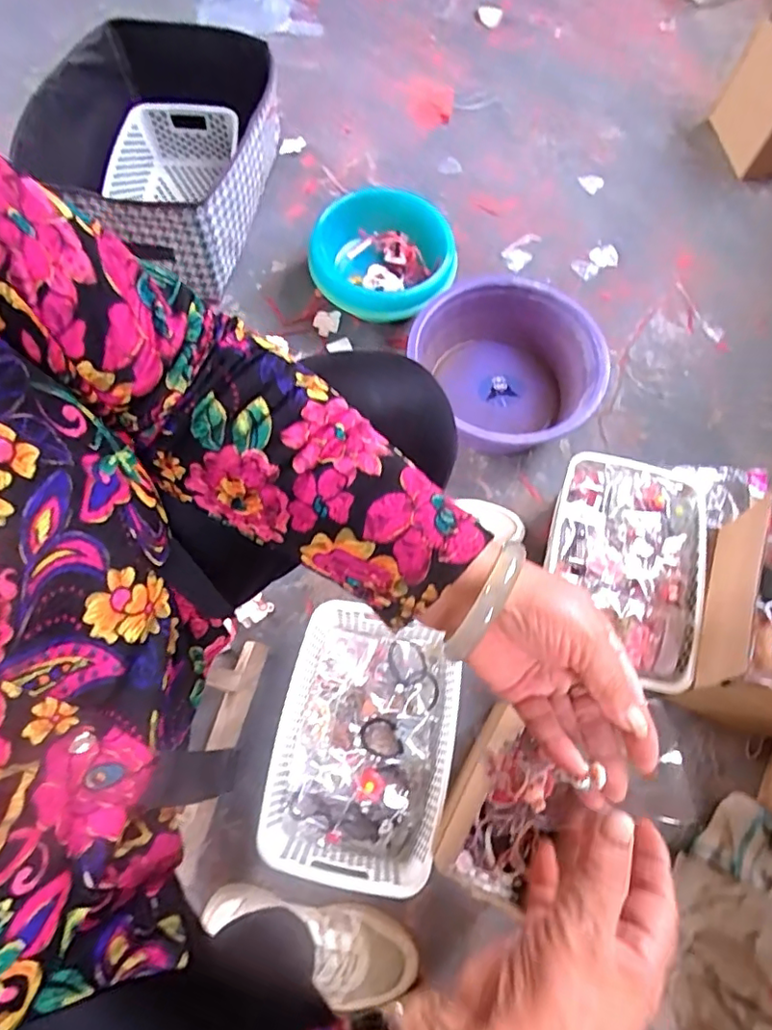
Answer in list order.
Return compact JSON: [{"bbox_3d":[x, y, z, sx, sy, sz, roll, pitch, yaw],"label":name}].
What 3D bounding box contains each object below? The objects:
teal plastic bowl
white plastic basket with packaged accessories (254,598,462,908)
[{"bbox_3d":[-0.003,-0.419,0.952,0.223,0.088,0.235,1,70,-2],"label":"teal plastic bowl"},{"bbox_3d":[-0.026,0.272,0.686,0.209,0.079,0.288,11,70,1],"label":"white plastic basket with packaged accessories"}]

